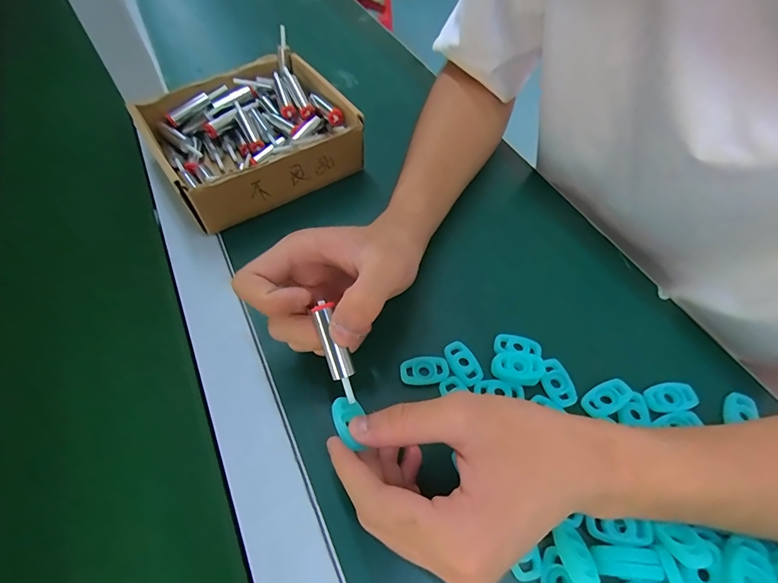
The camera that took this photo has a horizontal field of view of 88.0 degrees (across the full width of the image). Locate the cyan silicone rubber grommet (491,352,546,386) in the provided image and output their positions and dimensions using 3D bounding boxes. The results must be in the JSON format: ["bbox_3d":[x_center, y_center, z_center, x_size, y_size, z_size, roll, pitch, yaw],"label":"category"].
[{"bbox_3d":[0.087,0.051,0.271,0.034,0.008,0.021,5,55,1],"label":"cyan silicone rubber grommet"}]

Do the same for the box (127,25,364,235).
[{"bbox_3d":[-0.128,-0.145,0.375,0.164,0.052,0.149,-30,61,-20],"label":"box"}]

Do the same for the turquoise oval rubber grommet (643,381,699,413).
[{"bbox_3d":[0.184,0.069,0.264,0.031,0.006,0.018,-8,56,-7],"label":"turquoise oval rubber grommet"}]

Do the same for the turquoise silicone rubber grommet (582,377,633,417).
[{"bbox_3d":[0.141,0.069,0.262,0.031,0.004,0.018,-33,50,-4],"label":"turquoise silicone rubber grommet"}]

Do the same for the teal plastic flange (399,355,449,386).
[{"bbox_3d":[0.024,0.053,0.271,0.032,0.005,0.018,-8,56,-7],"label":"teal plastic flange"}]

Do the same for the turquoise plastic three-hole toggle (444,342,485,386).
[{"bbox_3d":[0.051,0.049,0.276,0.017,0.005,0.032,-23,59,-17],"label":"turquoise plastic three-hole toggle"}]

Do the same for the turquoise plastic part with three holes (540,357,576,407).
[{"bbox_3d":[0.111,0.060,0.268,0.019,0.005,0.032,-15,57,-12],"label":"turquoise plastic part with three holes"}]

